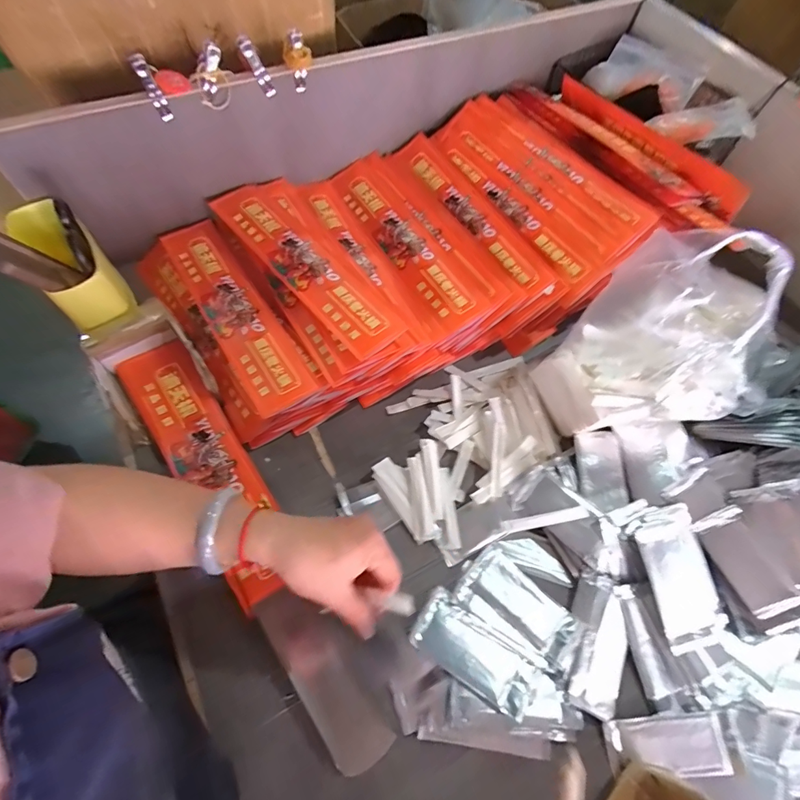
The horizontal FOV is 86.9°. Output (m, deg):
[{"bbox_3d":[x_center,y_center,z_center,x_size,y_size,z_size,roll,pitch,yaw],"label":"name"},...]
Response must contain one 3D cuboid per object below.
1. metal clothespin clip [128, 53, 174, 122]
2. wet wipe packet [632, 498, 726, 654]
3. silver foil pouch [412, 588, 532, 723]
[{"bbox_3d":[-0.282,-0.354,0.478,0.017,0.064,0.019,-32,69,-15],"label":"metal clothespin clip"},{"bbox_3d":[0.292,0.184,0.440,0.069,0.013,0.133,-10,78,-5],"label":"wet wipe packet"},{"bbox_3d":[0.073,0.247,0.414,0.119,0.020,0.056,32,67,12],"label":"silver foil pouch"}]

